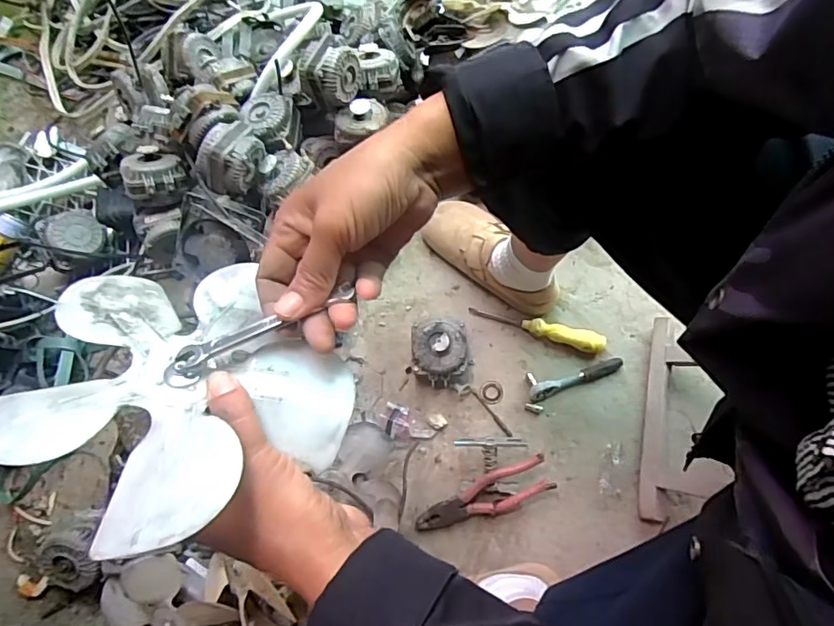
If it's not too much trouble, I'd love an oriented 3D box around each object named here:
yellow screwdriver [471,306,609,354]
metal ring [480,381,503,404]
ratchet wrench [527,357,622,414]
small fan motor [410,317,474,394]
[{"bbox_3d":[0.185,0.019,0.818,0.207,0.024,0.030,18,73,8],"label":"yellow screwdriver"},{"bbox_3d":[0.113,0.119,0.800,0.035,0.004,0.035,-1,72,2],"label":"metal ring"},{"bbox_3d":[0.231,0.097,0.792,0.155,0.023,0.054,-20,72,-4],"label":"ratchet wrench"},{"bbox_3d":[0.036,0.064,0.784,0.091,0.070,0.096,-1,72,2],"label":"small fan motor"}]

